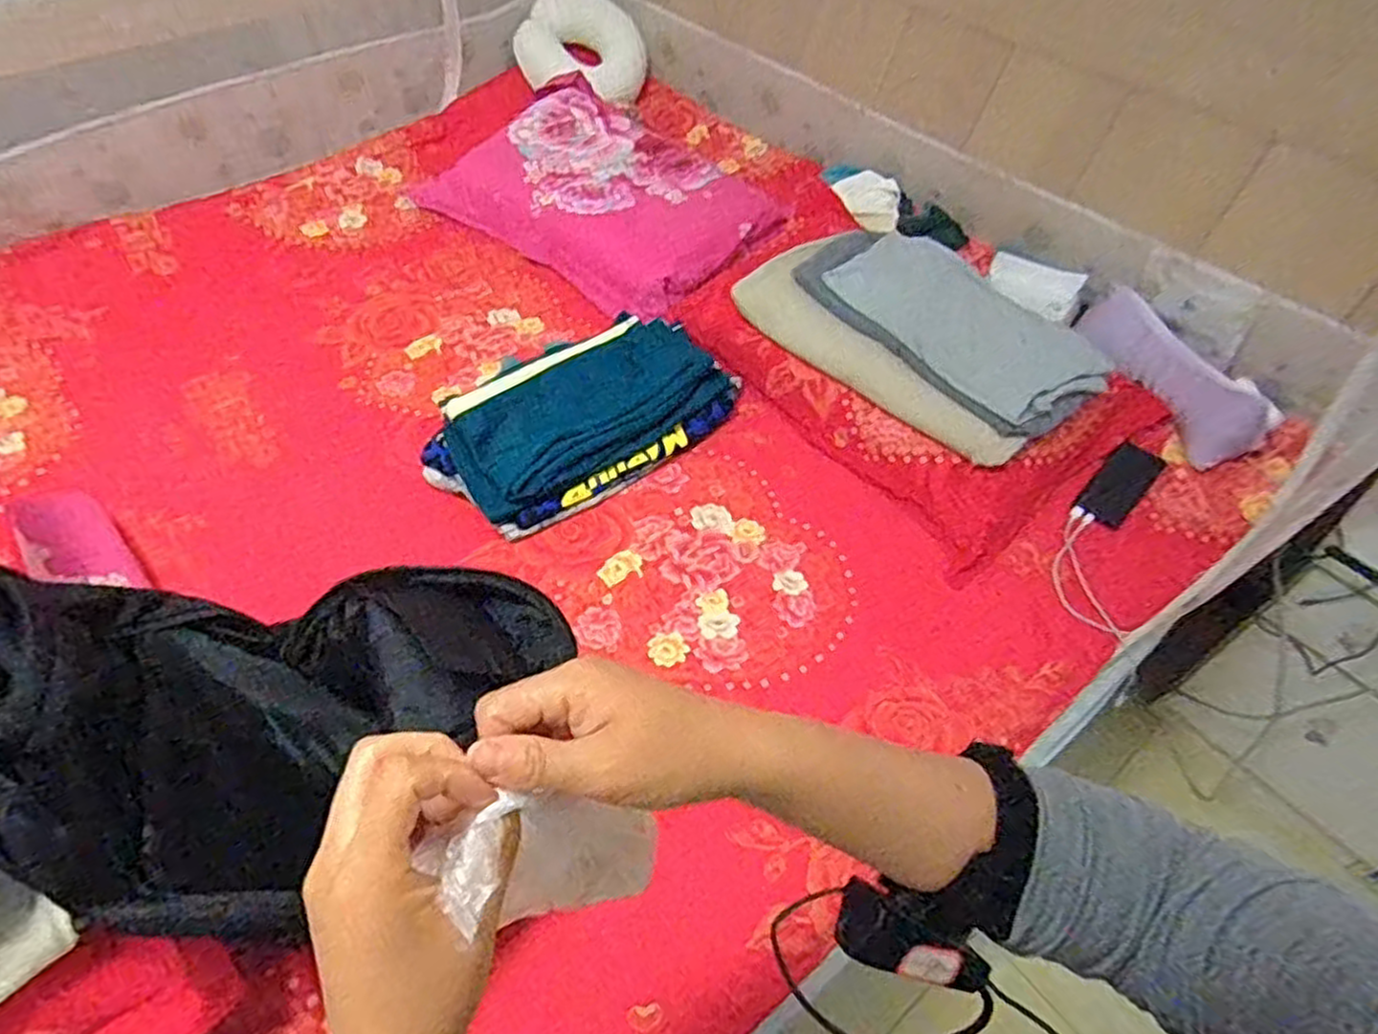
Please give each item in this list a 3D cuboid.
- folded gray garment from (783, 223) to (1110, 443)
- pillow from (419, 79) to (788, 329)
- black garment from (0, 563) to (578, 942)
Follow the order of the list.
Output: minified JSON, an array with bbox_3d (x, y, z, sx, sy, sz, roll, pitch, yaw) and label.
[{"bbox_3d":[0.417,-0.318,1.133,0.273,0.093,0.441,-32,59,-23],"label":"folded gray garment"},{"bbox_3d":[-0.165,-0.637,1.484,0.668,0.127,0.449,38,61,26],"label":"pillow"},{"bbox_3d":[-0.364,0.159,0.625,0.439,0.201,0.331,-1,39,-49],"label":"black garment"}]

